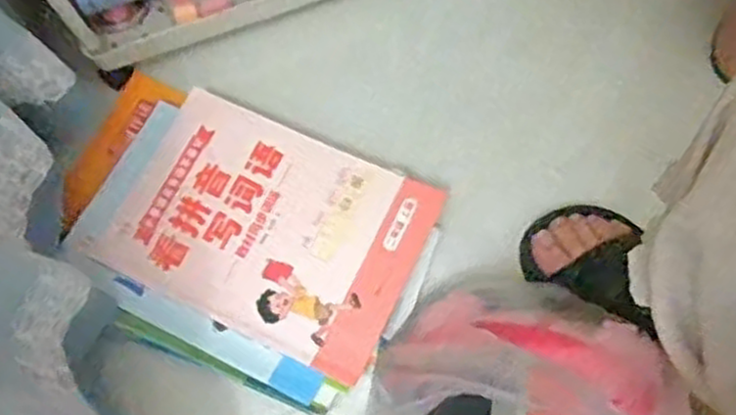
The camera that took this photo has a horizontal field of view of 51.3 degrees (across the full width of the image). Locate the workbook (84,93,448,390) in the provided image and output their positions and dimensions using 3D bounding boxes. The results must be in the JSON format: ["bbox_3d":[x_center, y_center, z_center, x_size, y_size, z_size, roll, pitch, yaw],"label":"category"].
[{"bbox_3d":[-0.090,0.015,0.691,0.267,0.012,0.186,24,74,9],"label":"workbook"}]

